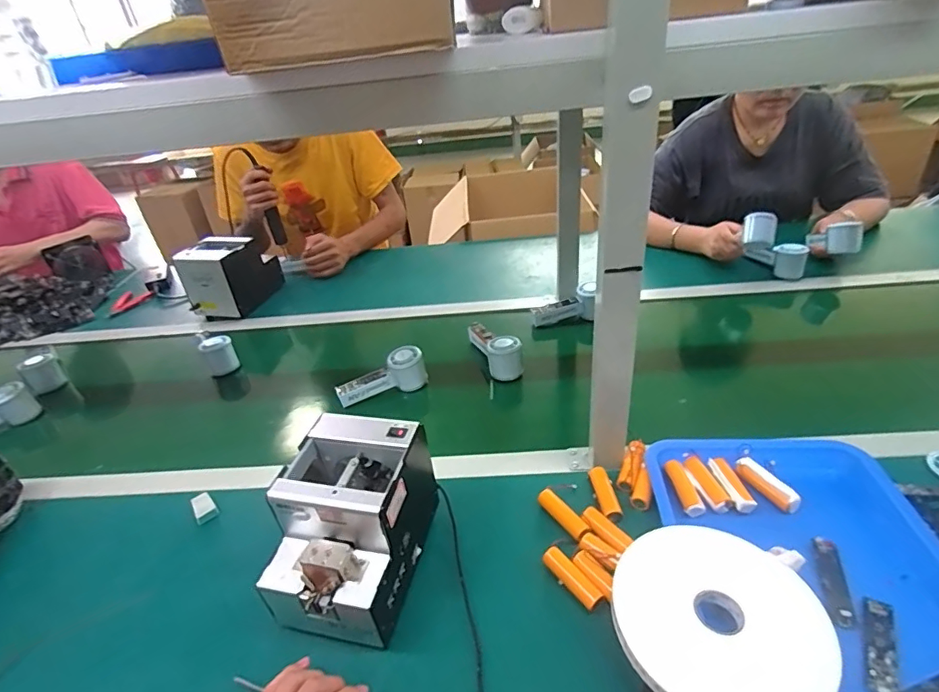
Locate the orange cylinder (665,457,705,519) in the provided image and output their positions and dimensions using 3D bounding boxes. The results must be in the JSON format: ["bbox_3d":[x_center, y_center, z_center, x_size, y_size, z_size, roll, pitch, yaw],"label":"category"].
[{"bbox_3d":[0.258,0.171,0.602,0.022,0.019,0.071,-8,32,-3],"label":"orange cylinder"}]

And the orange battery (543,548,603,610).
[{"bbox_3d":[0.107,0.246,0.526,0.023,0.018,0.074,-22,35,-24],"label":"orange battery"}]

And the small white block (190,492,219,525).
[{"bbox_3d":[-0.358,0.218,0.669,0.027,0.017,0.038,-27,38,-30],"label":"small white block"}]

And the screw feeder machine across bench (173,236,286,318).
[{"bbox_3d":[-0.552,-0.165,1.159,0.145,0.154,0.170,1,34,16],"label":"screw feeder machine across bench"}]

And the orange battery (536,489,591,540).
[{"bbox_3d":[0.112,0.204,0.595,0.021,0.021,0.076,-22,35,-23],"label":"orange battery"}]

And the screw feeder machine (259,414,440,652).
[{"bbox_3d":[-0.127,0.192,0.536,0.127,0.147,0.171,3,33,15],"label":"screw feeder machine"}]

